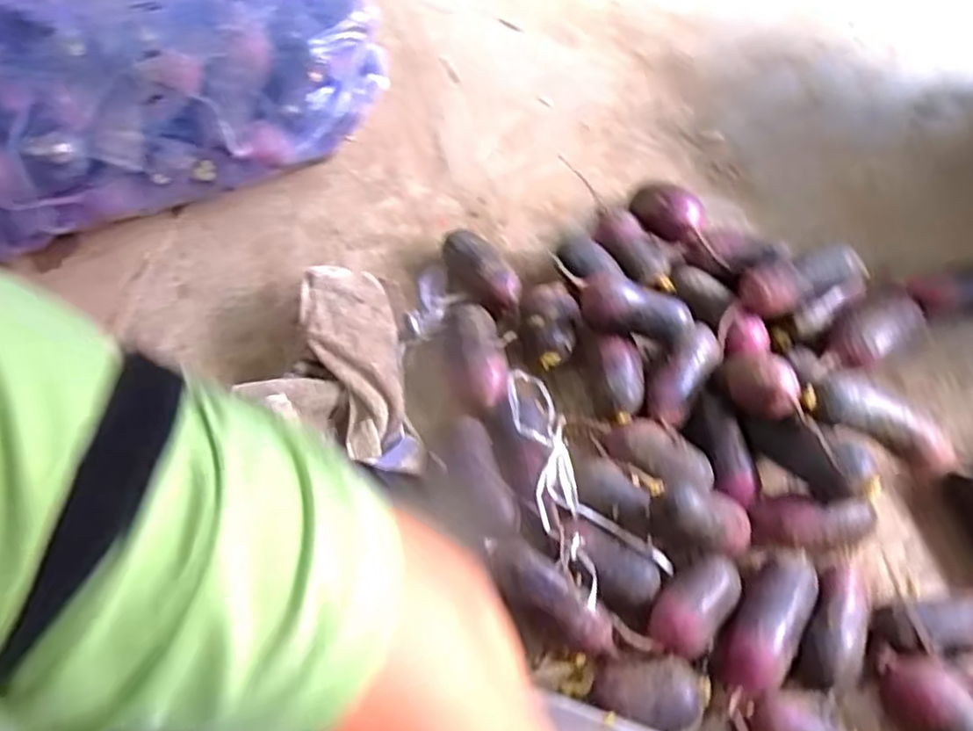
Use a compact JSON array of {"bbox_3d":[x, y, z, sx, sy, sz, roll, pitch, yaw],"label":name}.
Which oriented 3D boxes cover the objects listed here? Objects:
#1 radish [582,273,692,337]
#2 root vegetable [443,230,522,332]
[{"bbox_3d":[0.160,-0.057,0.746,0.116,0.060,0.049,13,63,8],"label":"radish"},{"bbox_3d":[-0.006,-0.113,0.841,0.131,0.055,0.061,40,70,20],"label":"root vegetable"}]

